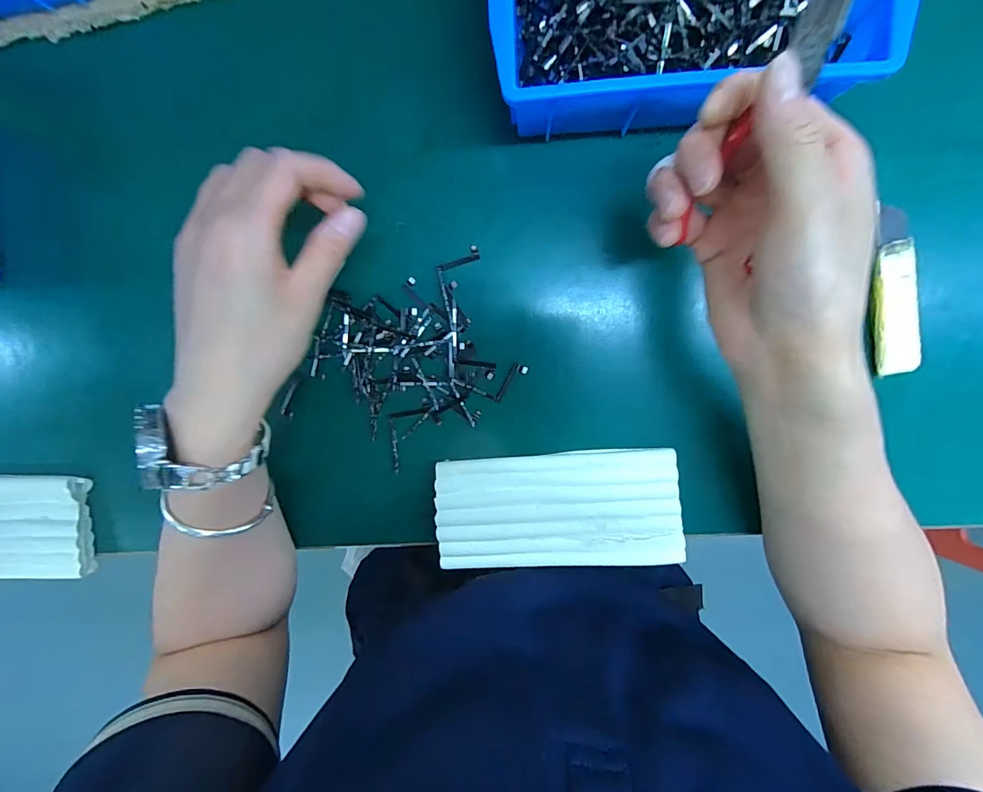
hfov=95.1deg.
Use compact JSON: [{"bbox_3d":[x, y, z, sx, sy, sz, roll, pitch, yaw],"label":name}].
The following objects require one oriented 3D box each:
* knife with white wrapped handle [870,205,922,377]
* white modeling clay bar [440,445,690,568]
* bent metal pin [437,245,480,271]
[{"bbox_3d":[0.255,-0.066,0.285,0.025,0.013,0.103,-7,97,5],"label":"knife with white wrapped handle"},{"bbox_3d":[0.044,0.079,0.315,0.162,0.022,0.081,-3,98,4],"label":"white modeling clay bar"},{"bbox_3d":[-0.022,-0.091,0.301,0.030,0.004,0.009,-26,97,-7],"label":"bent metal pin"}]

